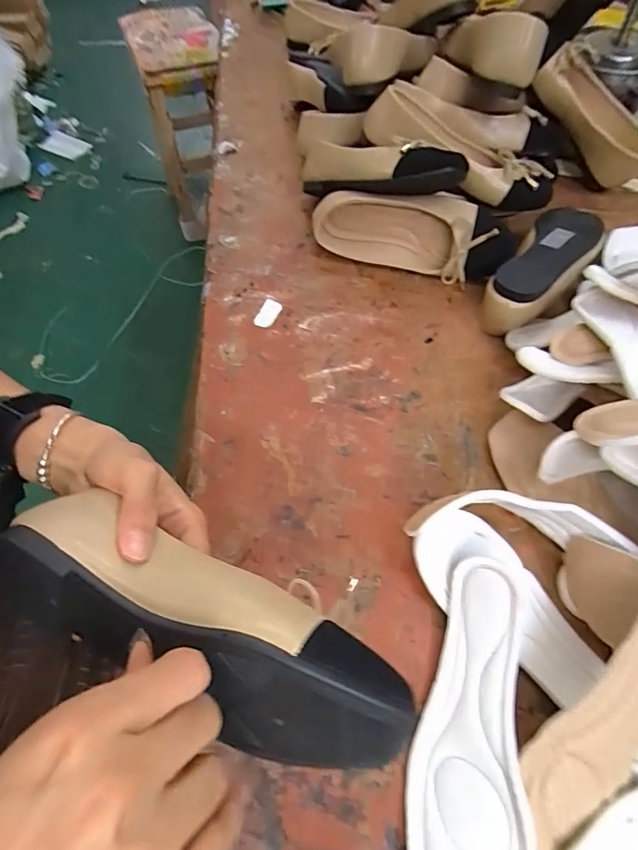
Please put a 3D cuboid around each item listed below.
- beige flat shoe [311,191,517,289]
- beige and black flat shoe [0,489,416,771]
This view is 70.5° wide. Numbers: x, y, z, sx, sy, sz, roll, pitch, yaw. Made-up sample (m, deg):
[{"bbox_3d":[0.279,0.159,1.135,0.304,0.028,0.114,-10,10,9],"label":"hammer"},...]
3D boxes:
[{"bbox_3d":[0.102,-0.219,0.515,0.226,0.071,0.068,21,62,13],"label":"beige flat shoe"},{"bbox_3d":[-0.065,0.102,0.228,0.221,0.045,0.077,21,103,11],"label":"beige and black flat shoe"}]

